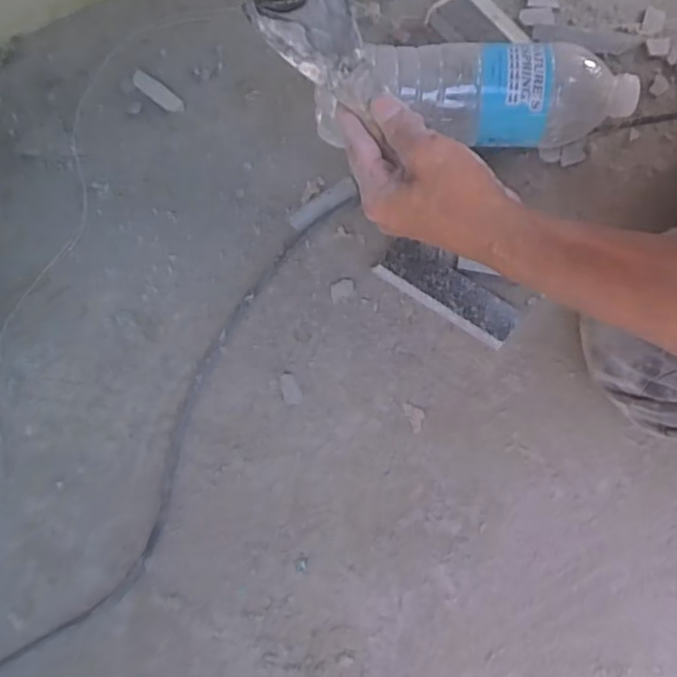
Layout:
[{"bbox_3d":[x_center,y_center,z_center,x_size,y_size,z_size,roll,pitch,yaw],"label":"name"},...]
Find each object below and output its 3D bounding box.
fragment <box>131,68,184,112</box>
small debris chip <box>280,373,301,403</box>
[{"bbox_3d":[-0.163,-0.223,0.525,0.056,0.004,0.017,37,79,8],"label":"fragment"},{"bbox_3d":[-0.038,0.040,0.465,0.014,0.004,0.025,-14,77,-3],"label":"small debris chip"}]

